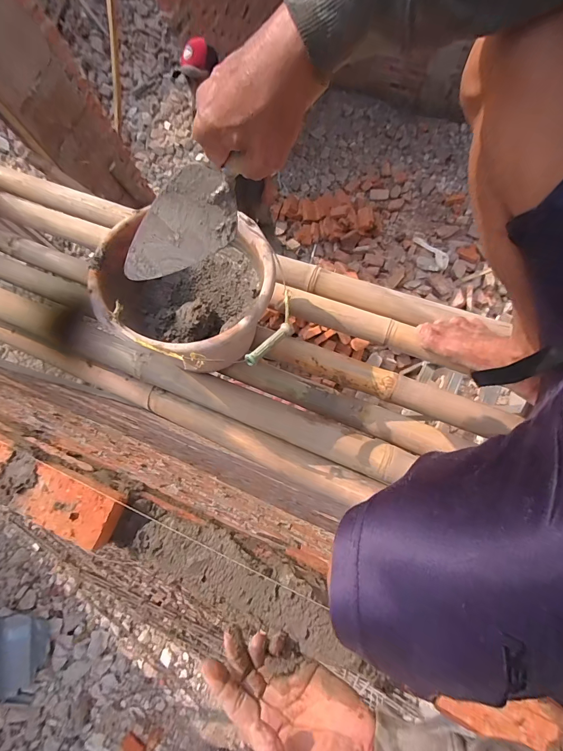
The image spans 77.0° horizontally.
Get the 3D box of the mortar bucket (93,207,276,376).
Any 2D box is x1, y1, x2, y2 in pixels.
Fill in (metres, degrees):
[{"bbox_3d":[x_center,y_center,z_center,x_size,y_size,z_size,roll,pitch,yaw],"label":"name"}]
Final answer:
[{"bbox_3d":[-0.145,-0.138,0.596,0.275,0.192,0.252,-1,76,5],"label":"mortar bucket"}]

